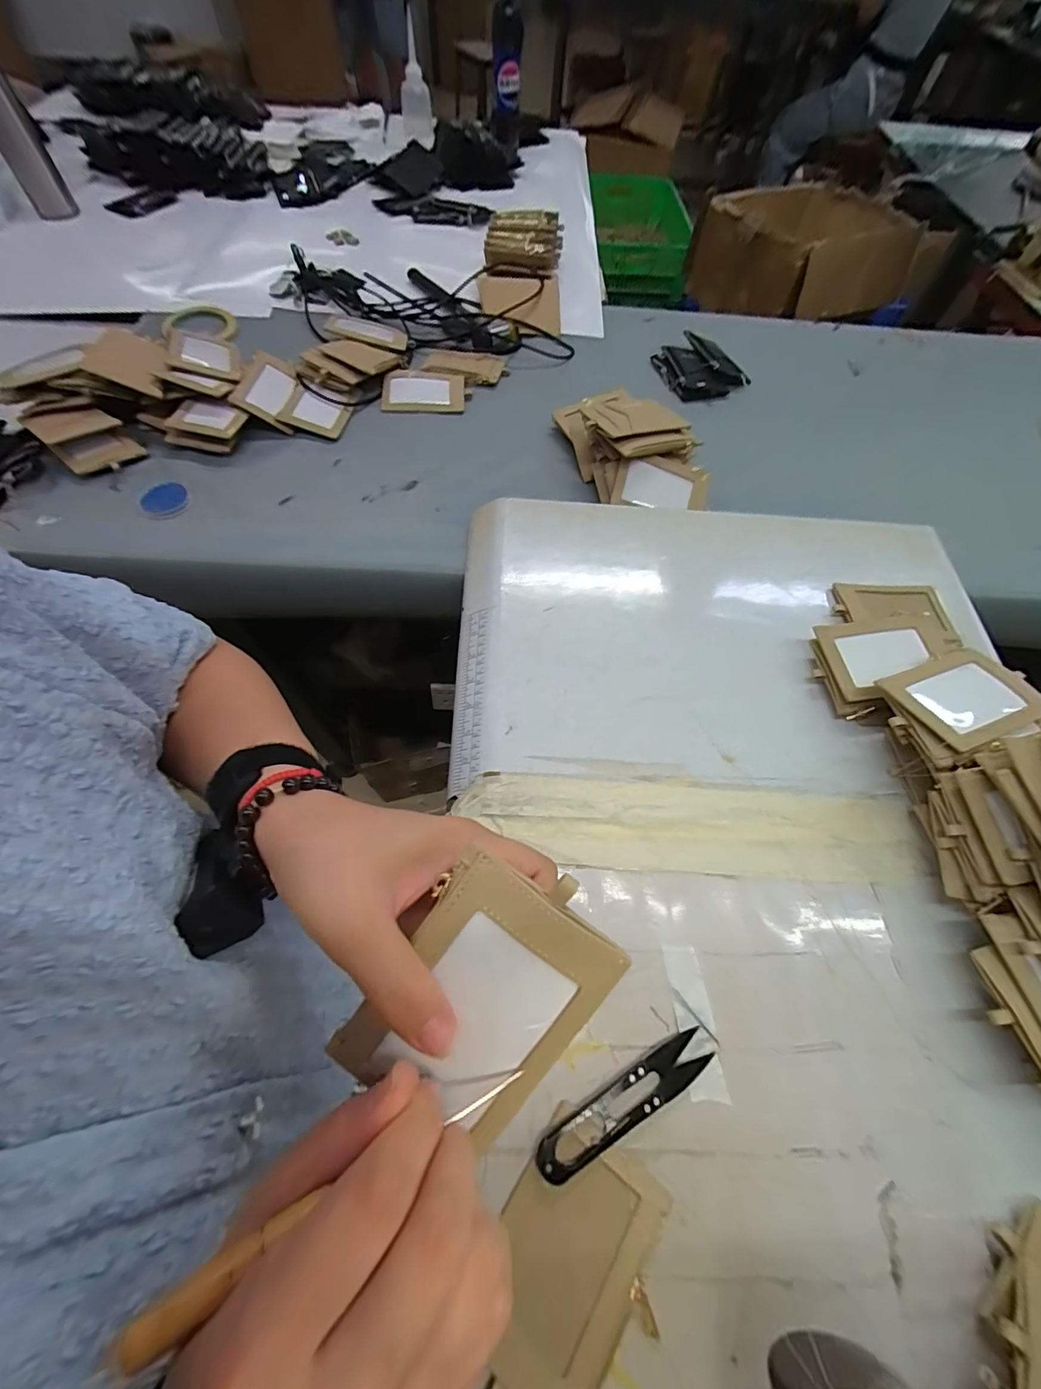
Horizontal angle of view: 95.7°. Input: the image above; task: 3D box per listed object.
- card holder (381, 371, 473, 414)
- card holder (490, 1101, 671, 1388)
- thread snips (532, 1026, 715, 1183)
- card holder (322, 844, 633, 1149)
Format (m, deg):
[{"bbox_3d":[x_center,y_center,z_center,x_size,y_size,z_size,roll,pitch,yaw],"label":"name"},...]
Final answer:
[{"bbox_3d":[-0.128,-0.419,0.652,0.116,0.020,0.082,2,61,-1],"label":"card holder"},{"bbox_3d":[0.024,0.306,0.256,0.073,0.009,0.112,35,66,13],"label":"card holder"},{"bbox_3d":[0.065,0.247,0.285,0.119,0.012,0.025,-25,67,-15],"label":"thread snips"},{"bbox_3d":[-0.015,0.117,0.181,0.072,0.005,0.110,35,96,5],"label":"card holder"}]

